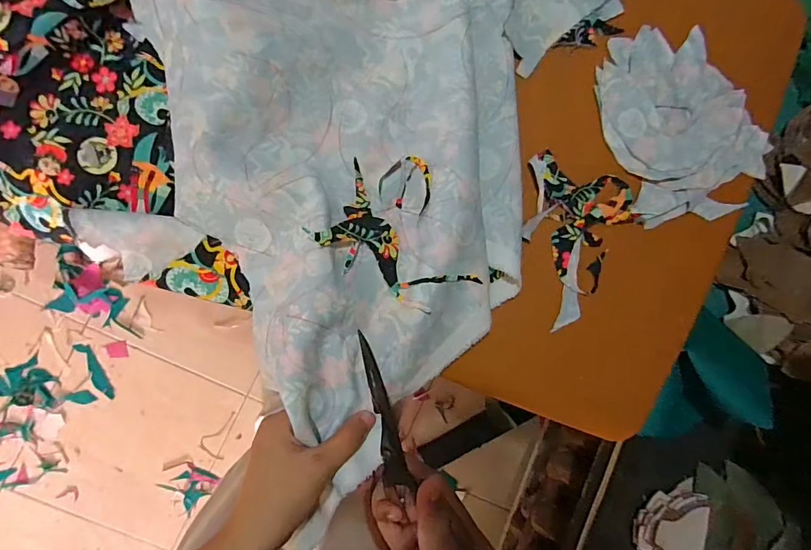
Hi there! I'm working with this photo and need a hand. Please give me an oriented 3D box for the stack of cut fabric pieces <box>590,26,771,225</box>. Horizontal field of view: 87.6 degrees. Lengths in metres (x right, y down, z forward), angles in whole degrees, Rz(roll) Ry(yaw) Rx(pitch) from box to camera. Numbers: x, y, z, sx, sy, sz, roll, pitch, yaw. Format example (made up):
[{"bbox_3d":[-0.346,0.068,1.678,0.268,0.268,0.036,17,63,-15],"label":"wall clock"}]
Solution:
[{"bbox_3d":[0.256,-0.140,0.389,0.142,0.011,0.179,-21,93,-8],"label":"stack of cut fabric pieces"}]

